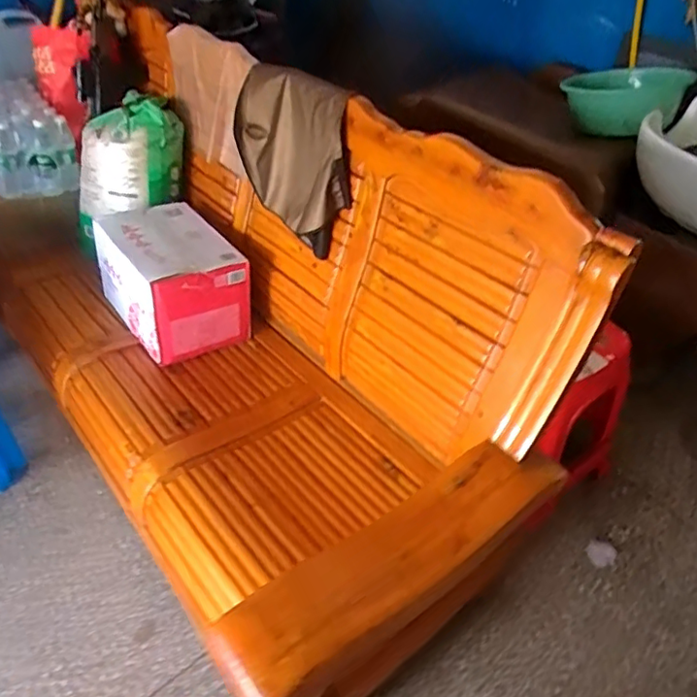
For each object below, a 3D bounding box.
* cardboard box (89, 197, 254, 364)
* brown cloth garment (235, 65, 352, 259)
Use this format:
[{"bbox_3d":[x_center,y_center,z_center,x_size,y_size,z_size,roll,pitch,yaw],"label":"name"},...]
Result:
[{"bbox_3d":[-0.473,-0.185,1.550,0.292,0.257,0.381,-27,49,-27],"label":"cardboard box"},{"bbox_3d":[-0.139,-0.481,1.411,0.086,0.362,0.446,-16,48,-34],"label":"brown cloth garment"}]

